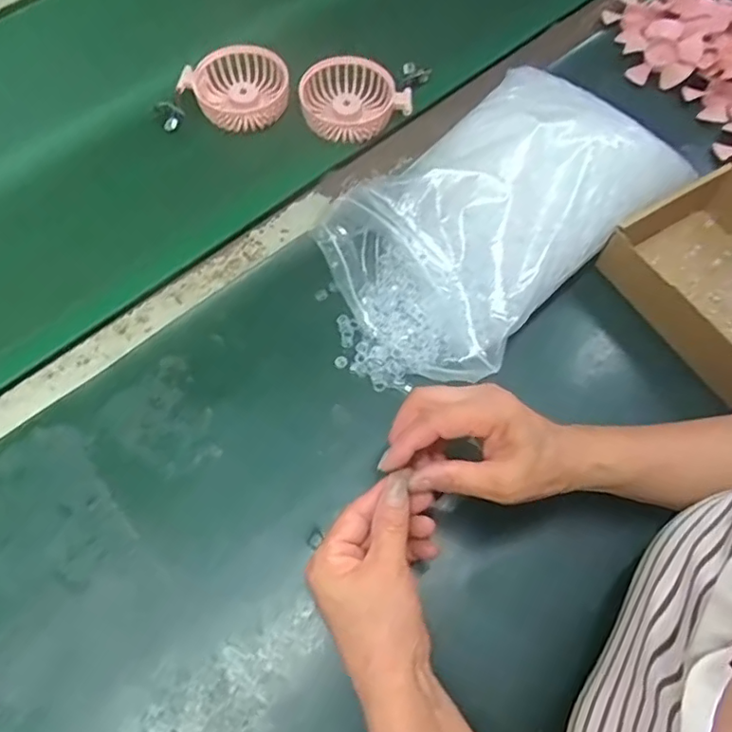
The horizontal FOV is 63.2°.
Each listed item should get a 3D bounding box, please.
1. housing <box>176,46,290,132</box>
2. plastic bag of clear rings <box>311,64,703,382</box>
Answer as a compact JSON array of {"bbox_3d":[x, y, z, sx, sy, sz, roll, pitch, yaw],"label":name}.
[{"bbox_3d":[-0.124,-0.270,0.576,0.089,0.027,0.094,1,65,-1],"label":"housing"},{"bbox_3d":[0.110,-0.128,0.472,0.279,0.098,0.165,-40,72,-18],"label":"plastic bag of clear rings"}]

